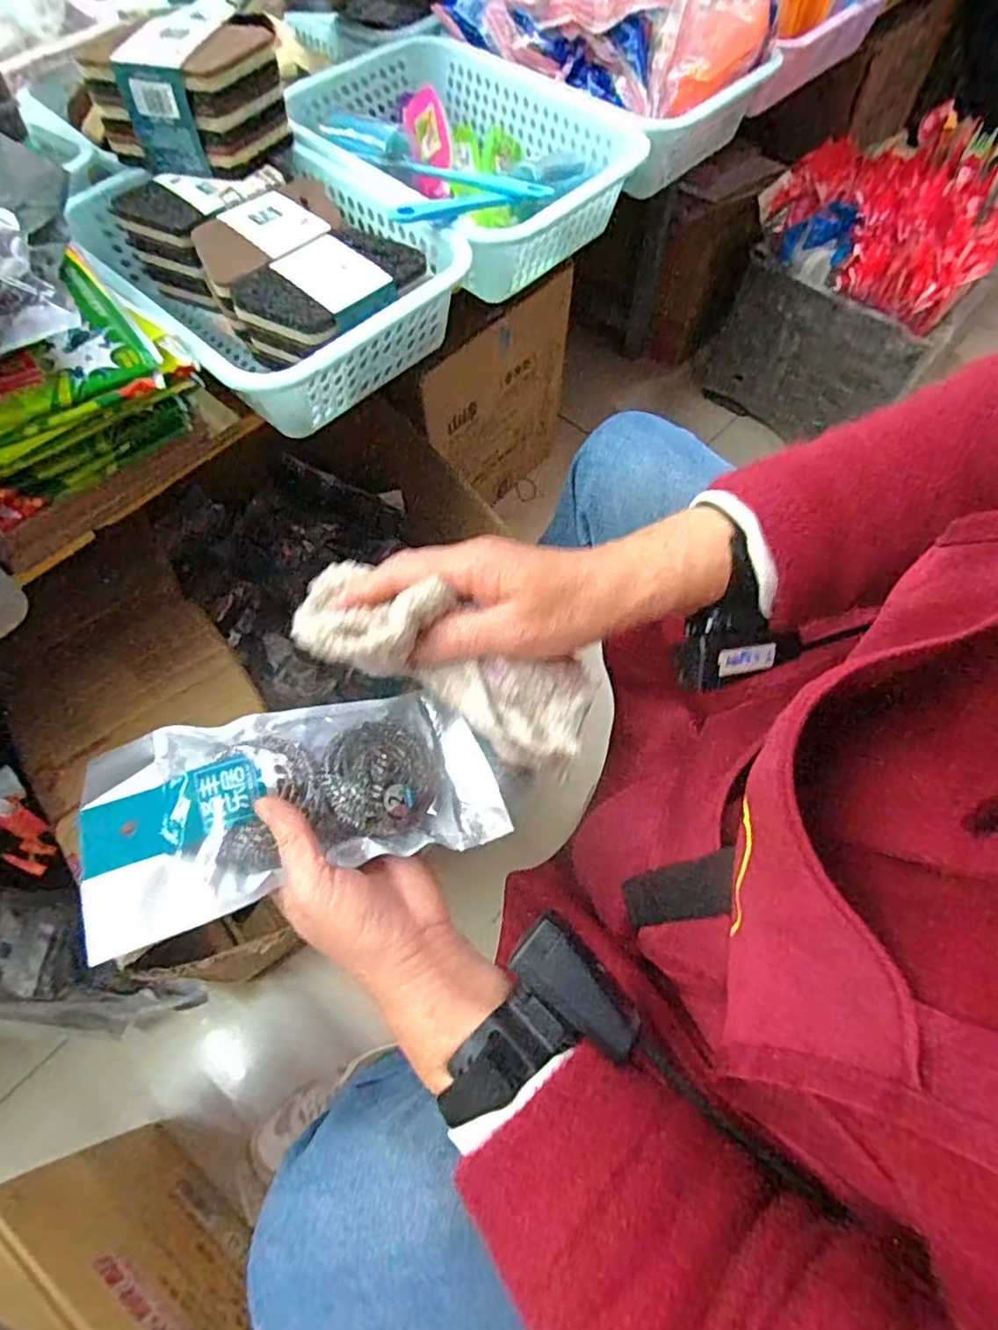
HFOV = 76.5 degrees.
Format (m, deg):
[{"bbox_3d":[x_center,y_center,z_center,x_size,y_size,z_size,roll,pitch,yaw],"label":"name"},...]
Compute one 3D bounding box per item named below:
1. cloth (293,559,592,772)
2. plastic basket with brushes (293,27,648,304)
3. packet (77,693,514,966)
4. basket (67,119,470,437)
[{"bbox_3d":[-0.025,-0.002,0.316,0.154,0.048,0.060,27,65,-9],"label":"cloth"},{"bbox_3d":[-0.040,-0.484,0.610,0.258,0.079,0.334,-36,69,-17],"label":"plastic basket with brushes"},{"bbox_3d":[-0.110,0.073,0.360,0.215,0.031,0.109,-9,62,-26],"label":"packet"},{"bbox_3d":[-0.195,-0.326,0.533,0.317,0.083,0.227,40,70,18],"label":"basket"}]

